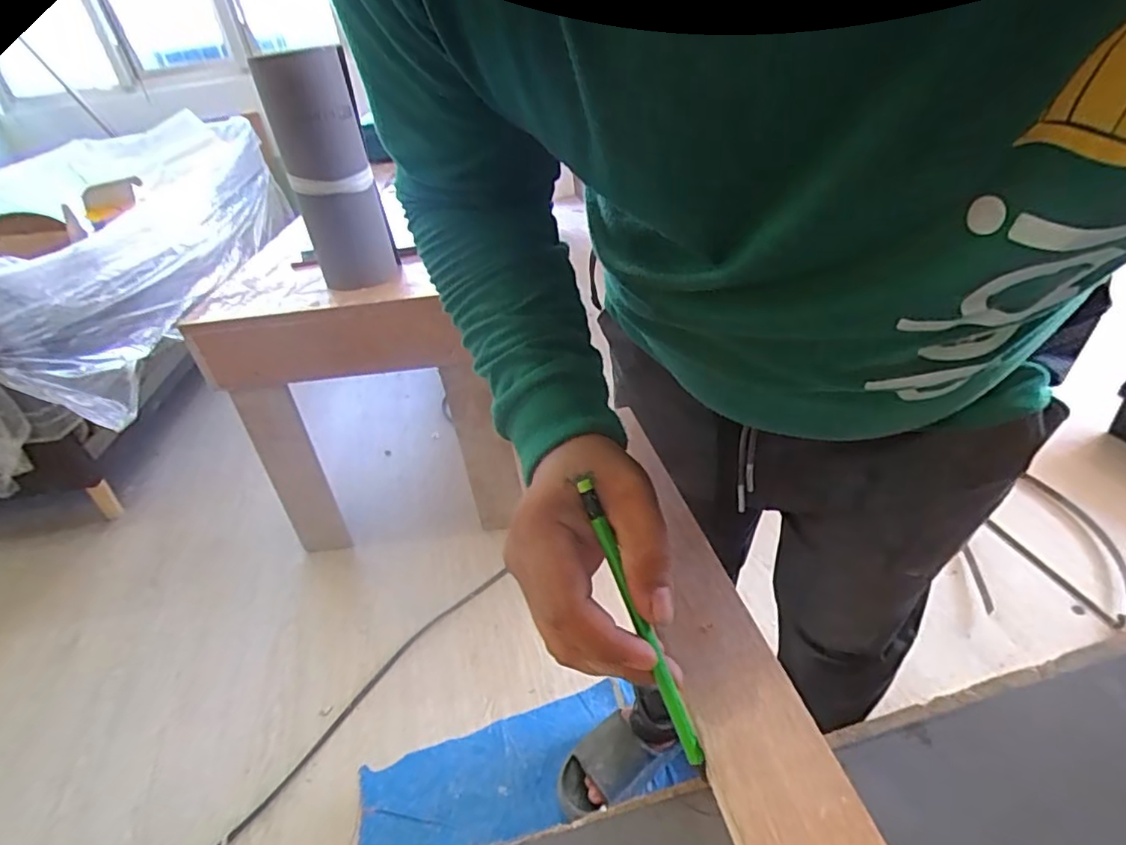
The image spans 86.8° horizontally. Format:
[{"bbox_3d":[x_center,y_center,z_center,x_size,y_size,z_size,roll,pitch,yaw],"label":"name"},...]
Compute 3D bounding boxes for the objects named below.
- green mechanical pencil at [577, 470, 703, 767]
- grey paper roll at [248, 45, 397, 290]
[{"bbox_3d":[0.035,0.089,0.272,0.007,0.011,0.131,-20,82,-16],"label":"green mechanical pencil"},{"bbox_3d":[-0.434,-0.464,1.124,0.154,0.388,0.132,-17,36,-13],"label":"grey paper roll"}]

